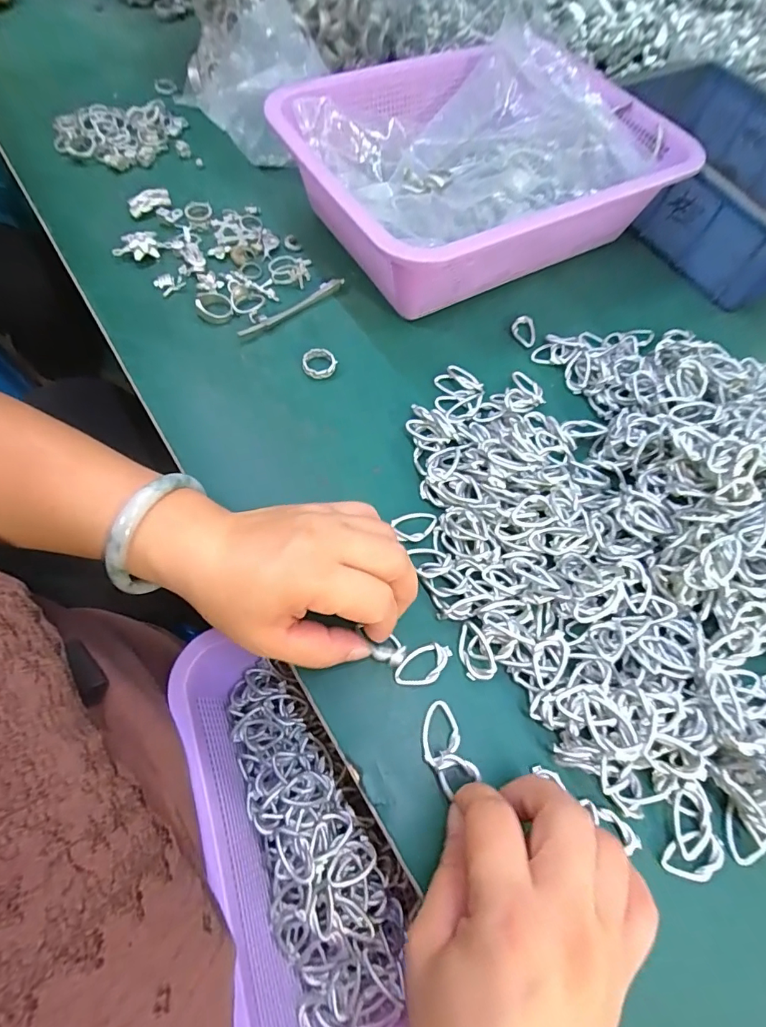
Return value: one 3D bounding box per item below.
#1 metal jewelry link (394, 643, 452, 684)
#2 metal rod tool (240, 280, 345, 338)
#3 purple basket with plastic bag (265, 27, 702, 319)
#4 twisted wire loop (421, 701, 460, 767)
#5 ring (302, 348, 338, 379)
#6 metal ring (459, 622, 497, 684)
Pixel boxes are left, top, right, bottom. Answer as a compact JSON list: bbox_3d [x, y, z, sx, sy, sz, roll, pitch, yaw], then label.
[{"bbox_3d":[0.023,0.085,0.254,0.035,0.005,0.018,-24,69,-12],"label":"metal jewelry link"},{"bbox_3d":[-0.071,-0.164,0.360,0.098,0.004,0.010,-38,73,-17],"label":"metal rod tool"},{"bbox_3d":[0.078,-0.287,0.382,0.294,0.082,0.224,-28,70,-14],"label":"purple basket with plastic bag"},{"bbox_3d":[0.030,0.115,0.238,0.019,0.007,0.029,-4,66,-4],"label":"twisted wire loop"},{"bbox_3d":[-0.048,-0.112,0.341,0.024,0.008,0.024,1,66,-2],"label":"ring"},{"bbox_3d":[0.052,0.077,0.255,0.016,0.010,0.032,-8,66,-6],"label":"metal ring"}]

